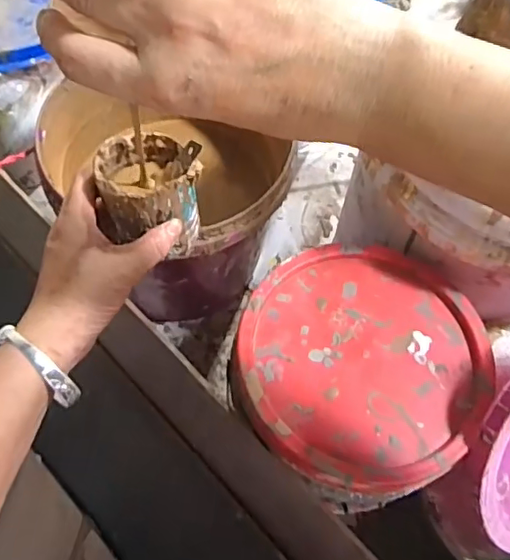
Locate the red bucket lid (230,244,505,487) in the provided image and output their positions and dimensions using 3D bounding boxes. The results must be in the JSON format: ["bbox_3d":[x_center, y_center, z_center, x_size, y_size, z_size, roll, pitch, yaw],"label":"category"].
[{"bbox_3d":[0.081,0.056,0.422,0.182,0.018,0.179,2,61,-3],"label":"red bucket lid"}]

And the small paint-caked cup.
[{"bbox_3d":[-0.073,-0.065,0.403,0.066,0.064,0.069,2,61,-3],"label":"small paint-caked cup"}]

